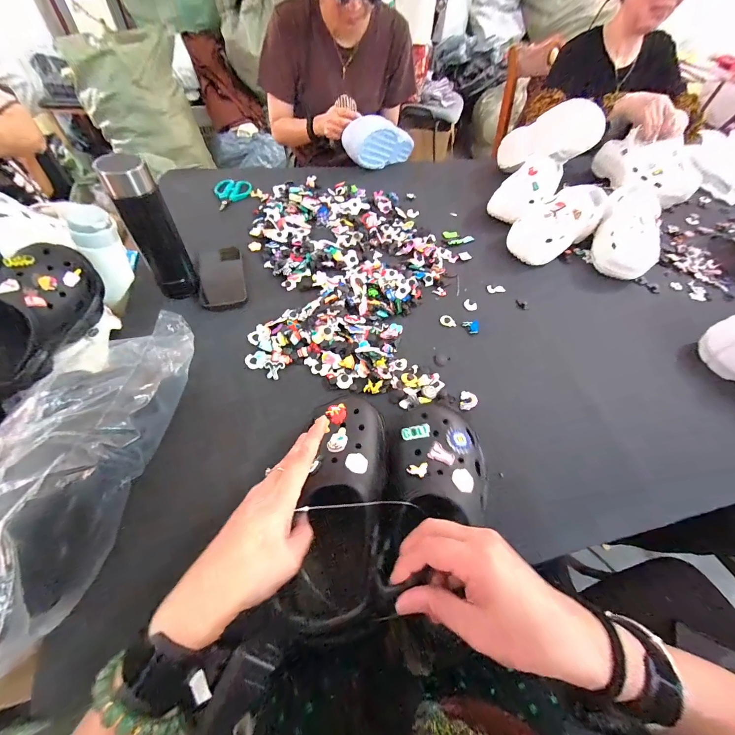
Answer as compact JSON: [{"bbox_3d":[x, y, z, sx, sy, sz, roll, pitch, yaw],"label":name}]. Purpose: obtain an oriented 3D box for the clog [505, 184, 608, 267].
[{"bbox_3d":[0.417,-0.324,0.691,0.216,0.121,0.101,-30,62,-22],"label":"clog"}]

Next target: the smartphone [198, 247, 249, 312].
[{"bbox_3d":[-0.280,-0.181,0.617,0.080,0.010,0.146,-13,57,-13],"label":"smartphone"}]

